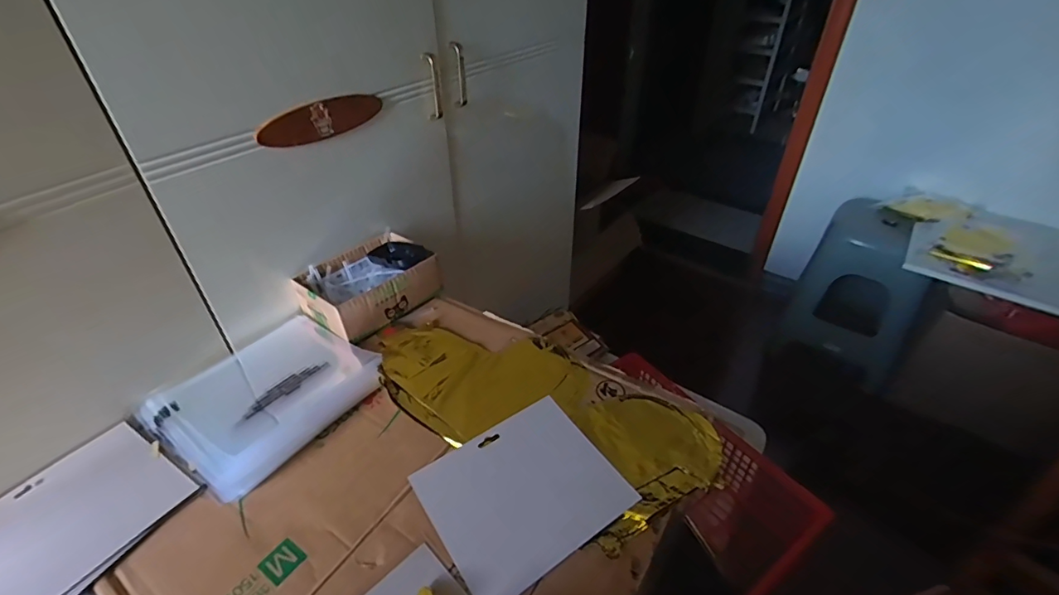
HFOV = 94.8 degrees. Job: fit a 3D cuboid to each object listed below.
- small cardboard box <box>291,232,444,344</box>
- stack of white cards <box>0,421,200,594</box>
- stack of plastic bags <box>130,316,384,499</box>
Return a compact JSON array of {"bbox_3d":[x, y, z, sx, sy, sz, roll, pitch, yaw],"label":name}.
[{"bbox_3d":[-0.248,-0.024,0.752,0.138,0.077,0.184,29,46,31],"label":"small cardboard box"},{"bbox_3d":[-0.468,0.227,0.485,0.166,0.006,0.195,19,41,21],"label":"stack of white cards"},{"bbox_3d":[-0.333,0.112,0.621,0.220,0.030,0.231,23,43,25],"label":"stack of plastic bags"}]

